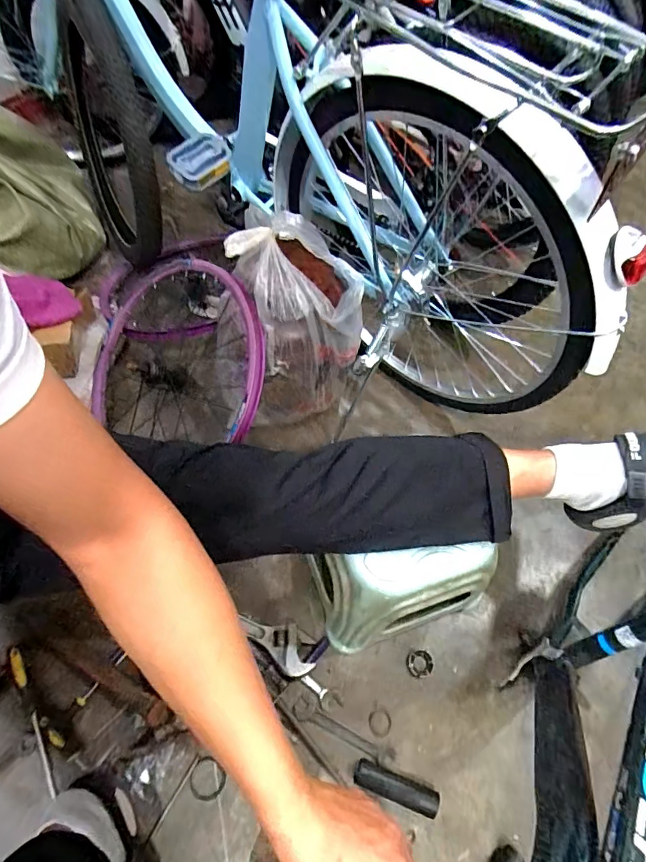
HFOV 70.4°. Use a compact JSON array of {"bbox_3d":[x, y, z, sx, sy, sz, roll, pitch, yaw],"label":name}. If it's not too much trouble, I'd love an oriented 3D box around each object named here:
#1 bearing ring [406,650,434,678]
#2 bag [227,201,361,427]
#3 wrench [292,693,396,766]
[{"bbox_3d":[0.157,0.377,0.740,0.042,0.004,0.041,12,60,4],"label":"bearing ring"},{"bbox_3d":[-0.023,-0.165,0.797,0.152,0.355,0.139,-17,62,-12],"label":"bag"},{"bbox_3d":[0.032,0.448,0.685,0.158,0.011,0.034,24,61,11],"label":"wrench"}]

